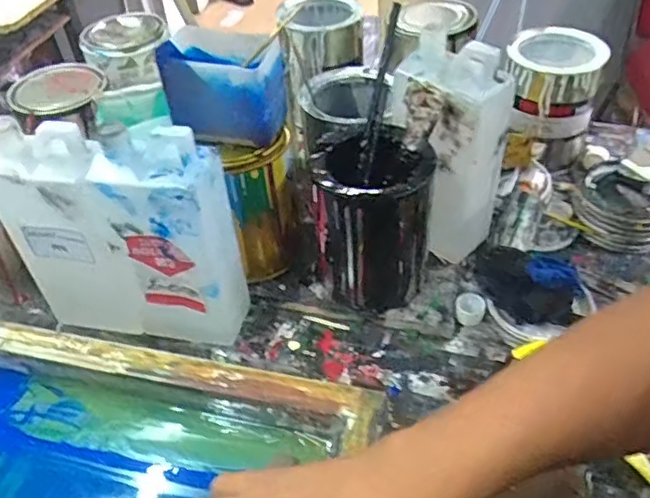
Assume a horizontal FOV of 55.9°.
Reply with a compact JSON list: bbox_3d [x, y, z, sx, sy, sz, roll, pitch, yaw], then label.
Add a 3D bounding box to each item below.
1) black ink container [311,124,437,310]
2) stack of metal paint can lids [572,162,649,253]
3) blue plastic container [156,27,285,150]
[{"bbox_3d":[0.043,-0.019,0.581,0.103,0.164,0.100,-6,43,-2],"label":"black ink container"},{"bbox_3d":[0.327,-0.044,0.666,0.098,0.053,0.097,22,49,26],"label":"stack of metal paint can lids"},{"bbox_3d":[-0.086,-0.144,0.538,0.105,0.081,0.066,10,45,15],"label":"blue plastic container"}]

